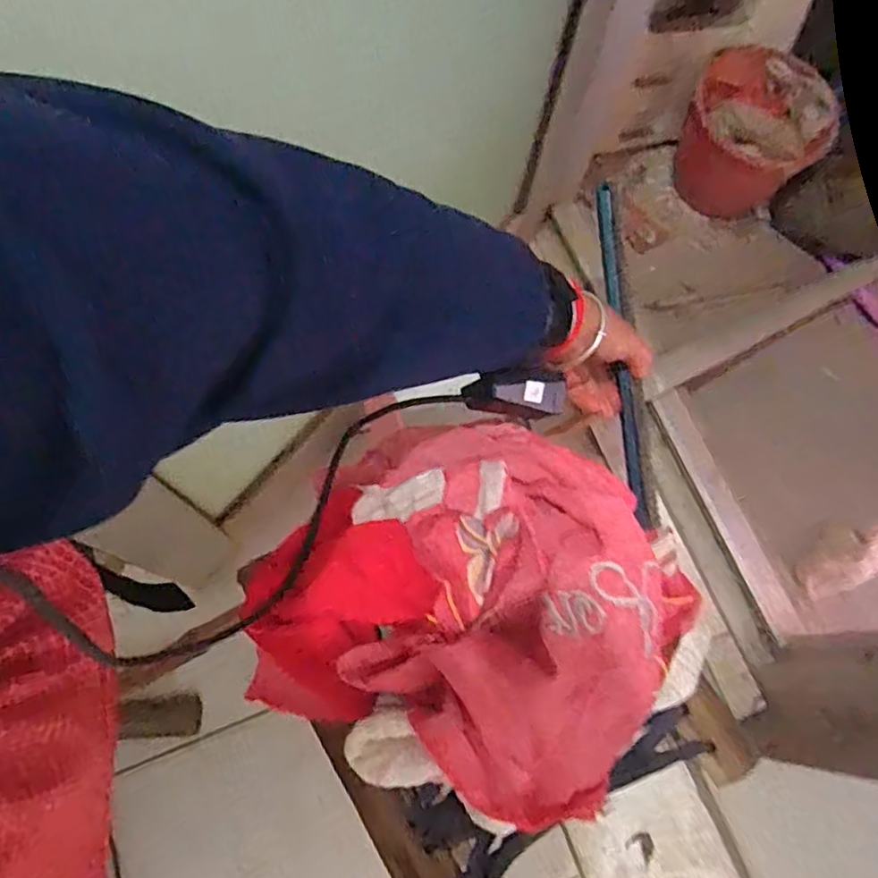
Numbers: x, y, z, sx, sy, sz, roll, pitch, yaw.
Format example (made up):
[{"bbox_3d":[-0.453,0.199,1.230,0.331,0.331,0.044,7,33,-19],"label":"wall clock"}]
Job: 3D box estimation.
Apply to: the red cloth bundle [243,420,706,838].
[{"bbox_3d":[0.026,0.101,0.376,0.251,0.101,0.208,30,72,7],"label":"red cloth bundle"}]

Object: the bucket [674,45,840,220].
[{"bbox_3d":[0.459,-0.445,0.960,0.181,0.175,0.181,1,71,-3],"label":"bucket"}]

